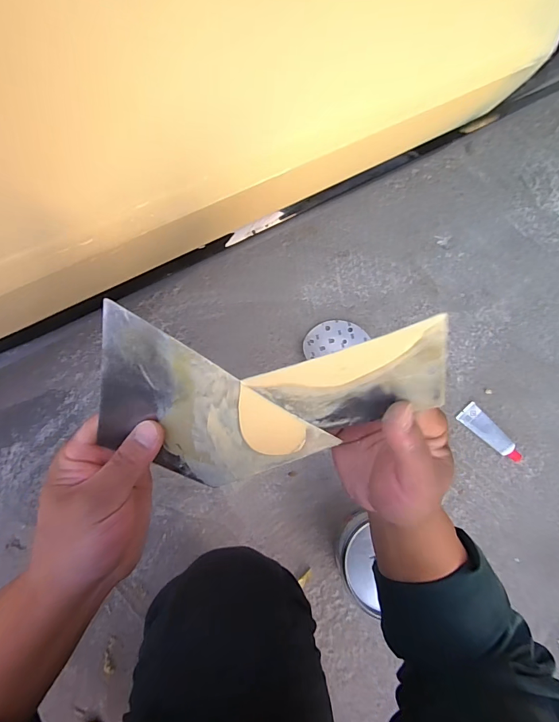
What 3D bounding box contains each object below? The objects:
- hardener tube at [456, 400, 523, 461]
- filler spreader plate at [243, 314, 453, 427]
[{"bbox_3d":[0.393,0.133,0.677,0.042,0.022,0.119,-42,80,-9],"label":"hardener tube"},{"bbox_3d":[0.047,0.016,0.221,0.117,0.070,0.006,-19,43,34],"label":"filler spreader plate"}]

